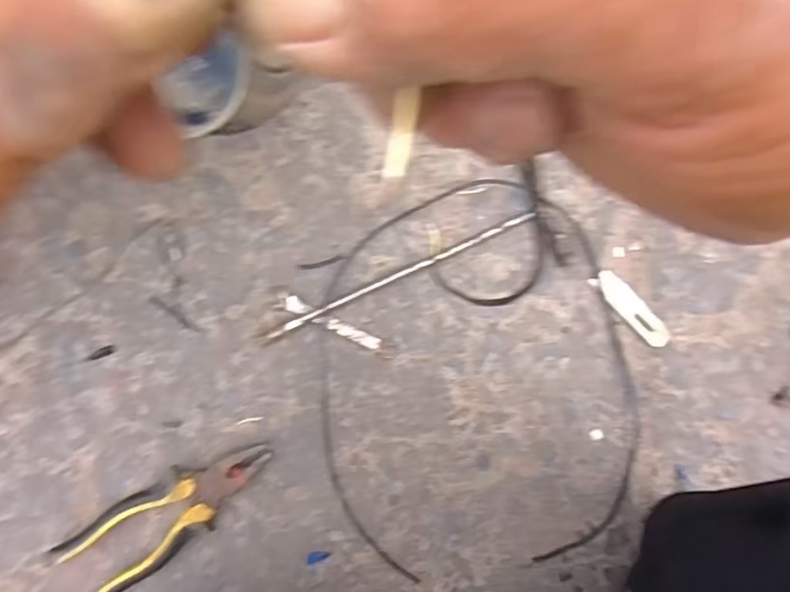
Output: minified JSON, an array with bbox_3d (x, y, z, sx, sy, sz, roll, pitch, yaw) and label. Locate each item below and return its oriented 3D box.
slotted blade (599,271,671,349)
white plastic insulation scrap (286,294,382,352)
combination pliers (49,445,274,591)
[{"bbox_3d":[0.213,0.012,0.539,0.024,0.008,0.083,-42,87,-3],"label":"slotted blade"},{"bbox_3d":[-0.054,0.024,0.520,0.090,0.005,0.013,25,86,1],"label":"white plastic insulation scrap"},{"bbox_3d":[-0.183,0.177,0.490,0.183,0.023,0.060,-35,87,-3],"label":"combination pliers"}]

